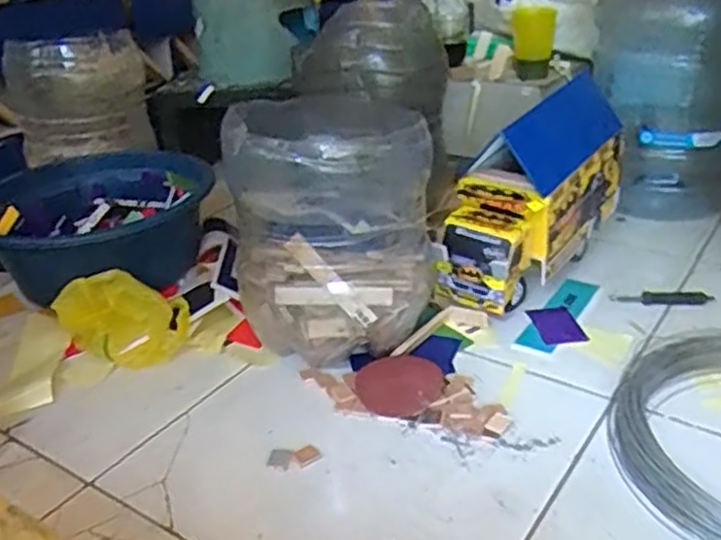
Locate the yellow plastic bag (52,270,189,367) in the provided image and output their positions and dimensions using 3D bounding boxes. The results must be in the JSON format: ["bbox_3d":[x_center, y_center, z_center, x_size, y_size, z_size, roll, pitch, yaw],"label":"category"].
[{"bbox_3d":[-0.302,0.064,0.922,0.160,0.092,0.082,-9,28,-8],"label":"yellow plastic bag"}]

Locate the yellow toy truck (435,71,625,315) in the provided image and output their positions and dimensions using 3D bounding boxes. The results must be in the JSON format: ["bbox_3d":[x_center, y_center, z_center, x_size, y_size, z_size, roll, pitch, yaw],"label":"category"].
[{"bbox_3d":[0.238,-0.096,1.002,0.115,0.254,0.307,19,36,36],"label":"yellow toy truck"}]

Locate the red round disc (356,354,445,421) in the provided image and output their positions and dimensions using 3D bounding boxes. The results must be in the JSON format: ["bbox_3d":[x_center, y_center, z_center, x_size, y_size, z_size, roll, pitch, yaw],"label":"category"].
[{"bbox_3d":[0.045,0.130,0.822,0.095,0.007,0.096,-6,38,5],"label":"red round disc"}]

